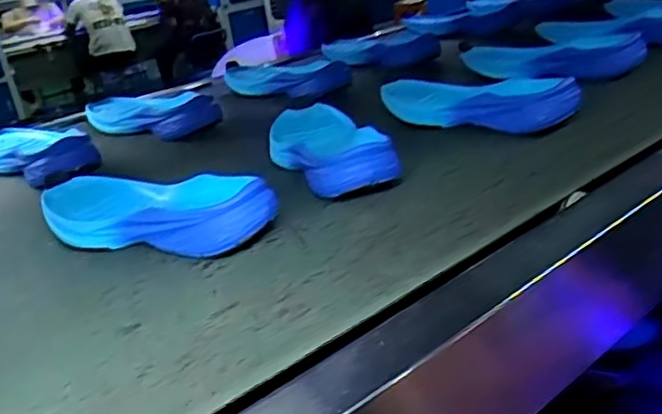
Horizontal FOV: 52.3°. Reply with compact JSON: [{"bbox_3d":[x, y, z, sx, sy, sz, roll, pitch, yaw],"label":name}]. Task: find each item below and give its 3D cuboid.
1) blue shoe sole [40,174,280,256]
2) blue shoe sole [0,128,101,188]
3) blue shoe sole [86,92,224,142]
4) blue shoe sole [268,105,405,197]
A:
[{"bbox_3d":[-0.149,0.001,0.539,0.227,0.041,0.081,3,26,26],"label":"blue shoe sole"},{"bbox_3d":[-0.342,-0.065,0.761,0.087,0.041,0.214,-26,29,-36],"label":"blue shoe sole"},{"bbox_3d":[-0.236,-0.118,0.848,0.221,0.041,0.069,9,29,36],"label":"blue shoe sole"},{"bbox_3d":[-0.009,-0.061,0.635,0.084,0.041,0.226,-12,23,-8],"label":"blue shoe sole"}]

